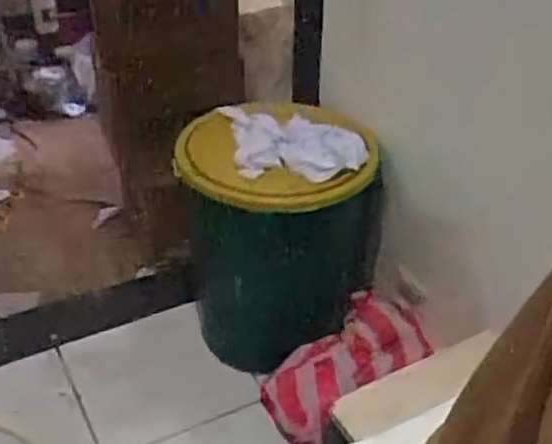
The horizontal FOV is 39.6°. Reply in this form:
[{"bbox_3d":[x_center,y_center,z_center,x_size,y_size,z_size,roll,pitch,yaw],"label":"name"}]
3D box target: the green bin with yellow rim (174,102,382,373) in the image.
[{"bbox_3d":[0.007,0.039,1.797,0.433,0.561,0.353,0,36,-1],"label":"green bin with yellow rim"}]

